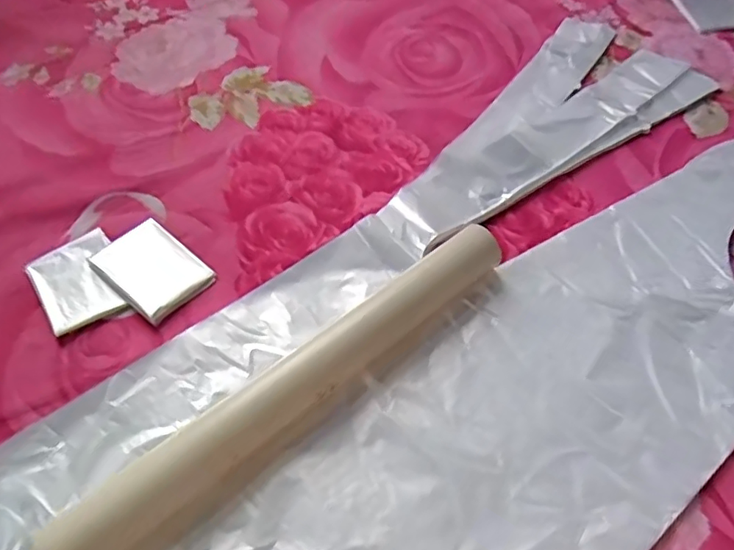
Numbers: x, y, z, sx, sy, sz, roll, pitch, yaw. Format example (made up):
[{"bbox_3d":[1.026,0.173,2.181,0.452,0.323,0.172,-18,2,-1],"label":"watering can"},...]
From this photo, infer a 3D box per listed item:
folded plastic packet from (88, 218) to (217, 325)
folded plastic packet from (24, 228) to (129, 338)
[{"bbox_3d":[-0.174,-0.006,0.463,0.082,0.011,0.063,36,62,22],"label":"folded plastic packet"},{"bbox_3d":[-0.231,0.004,0.459,0.065,0.007,0.082,-30,61,-21],"label":"folded plastic packet"}]

